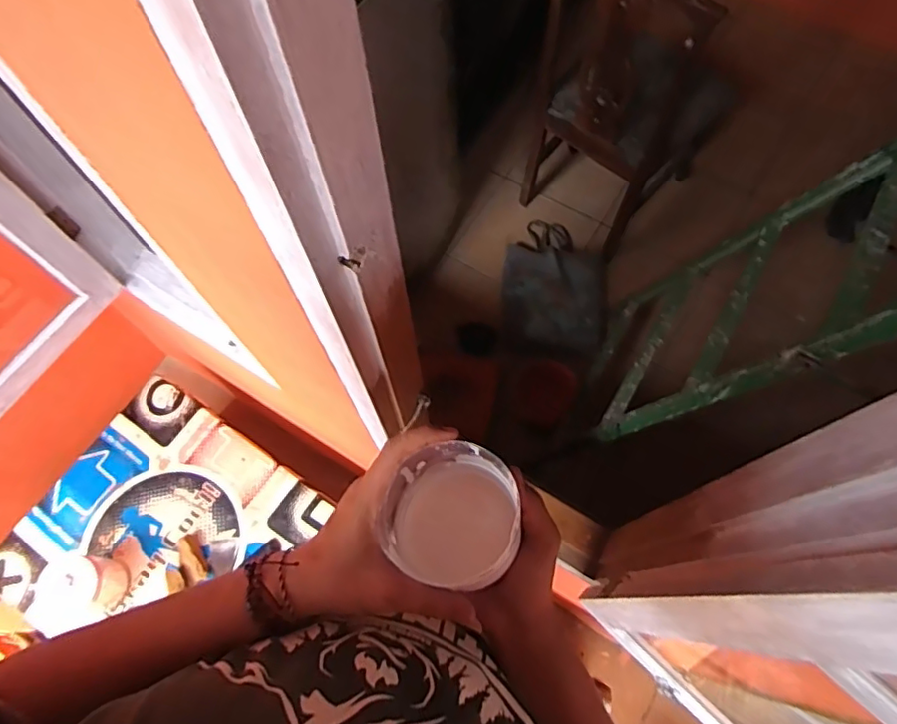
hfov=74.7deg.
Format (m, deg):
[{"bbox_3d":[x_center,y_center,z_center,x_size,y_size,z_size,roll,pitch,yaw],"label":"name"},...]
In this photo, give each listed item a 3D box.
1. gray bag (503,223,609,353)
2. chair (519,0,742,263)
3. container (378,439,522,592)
[{"bbox_3d":[0.356,-0.272,1.917,0.336,0.111,0.530,7,69,5],"label":"gray bag"},{"bbox_3d":[0.520,-0.788,1.652,0.413,0.848,0.458,39,75,15],"label":"chair"},{"bbox_3d":[0.007,0.108,0.408,0.088,0.091,0.082,21,71,10],"label":"container"}]

